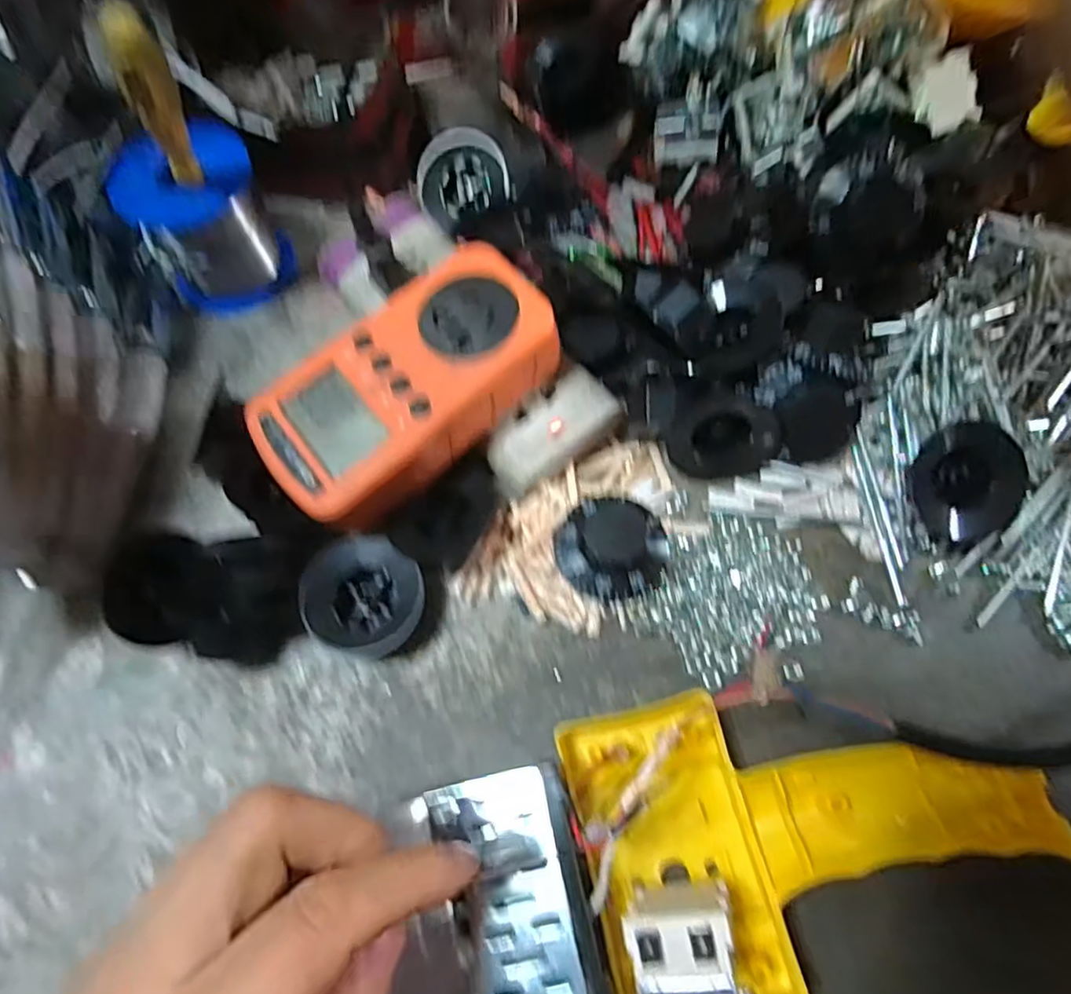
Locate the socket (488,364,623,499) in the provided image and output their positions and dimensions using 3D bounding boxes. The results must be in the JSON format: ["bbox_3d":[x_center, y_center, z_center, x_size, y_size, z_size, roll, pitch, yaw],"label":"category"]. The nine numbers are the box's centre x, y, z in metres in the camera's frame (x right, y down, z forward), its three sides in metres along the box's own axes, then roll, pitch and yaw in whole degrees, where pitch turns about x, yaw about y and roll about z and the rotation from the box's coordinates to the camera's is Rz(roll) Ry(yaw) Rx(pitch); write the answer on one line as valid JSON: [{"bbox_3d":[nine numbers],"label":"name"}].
[{"bbox_3d":[0.007,-0.027,0.286,0.062,0.023,0.034,-35,71,-12],"label":"socket"}]

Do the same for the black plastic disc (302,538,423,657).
[{"bbox_3d":[-0.071,0.043,0.265,0.048,0.024,0.046,0,68,1],"label":"black plastic disc"}]

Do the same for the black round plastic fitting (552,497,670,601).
[{"bbox_3d":[0.033,0.019,0.267,0.048,0.026,0.045,0,68,1],"label":"black round plastic fitting"}]

